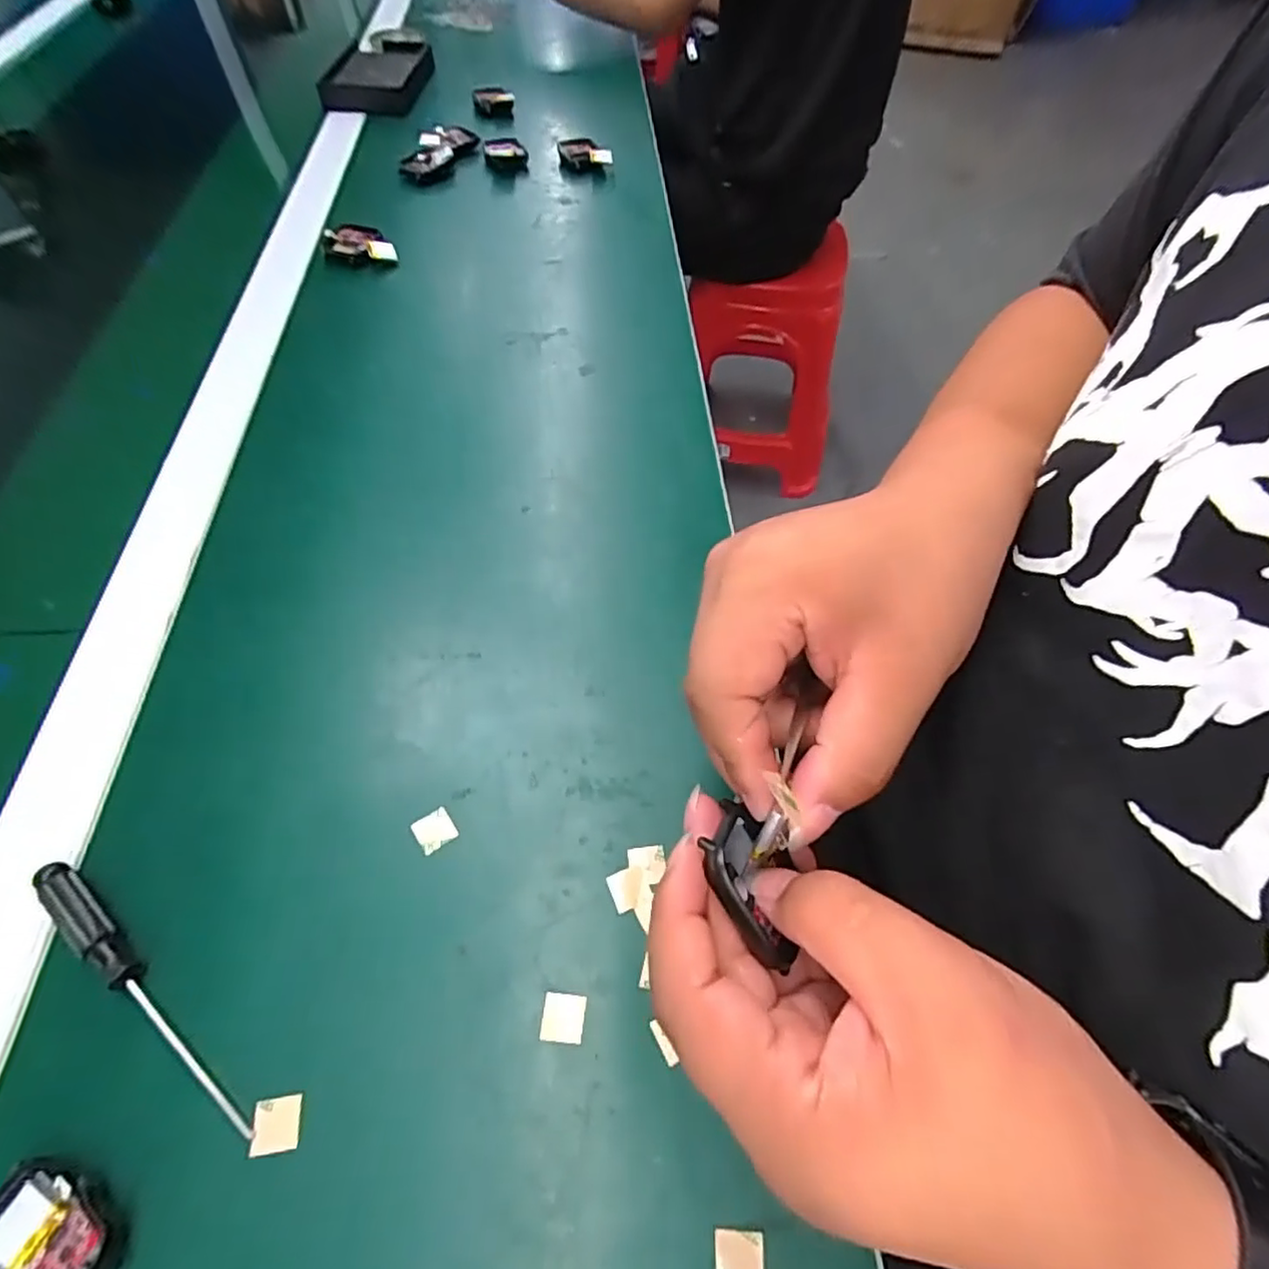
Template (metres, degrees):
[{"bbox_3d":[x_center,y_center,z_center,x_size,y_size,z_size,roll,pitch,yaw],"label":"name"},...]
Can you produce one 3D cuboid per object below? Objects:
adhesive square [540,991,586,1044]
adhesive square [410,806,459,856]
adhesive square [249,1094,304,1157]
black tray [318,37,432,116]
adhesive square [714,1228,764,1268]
[{"bbox_3d":[-0.026,0.142,0.240,0.015,0.004,0.016,5,57,1],"label":"adhesive square"},{"bbox_3d":[-0.085,0.083,0.278,0.016,0.004,0.016,-31,63,-21],"label":"adhesive square"},{"bbox_3d":[-0.123,0.167,0.222,0.015,0.004,0.016,-6,57,-6],"label":"adhesive square"},{"bbox_3d":[-0.281,-0.622,0.715,0.100,0.024,0.146,3,57,-1],"label":"black tray"},{"bbox_3d":[0.033,0.198,0.204,0.016,0.004,0.016,3,57,-1],"label":"adhesive square"}]

